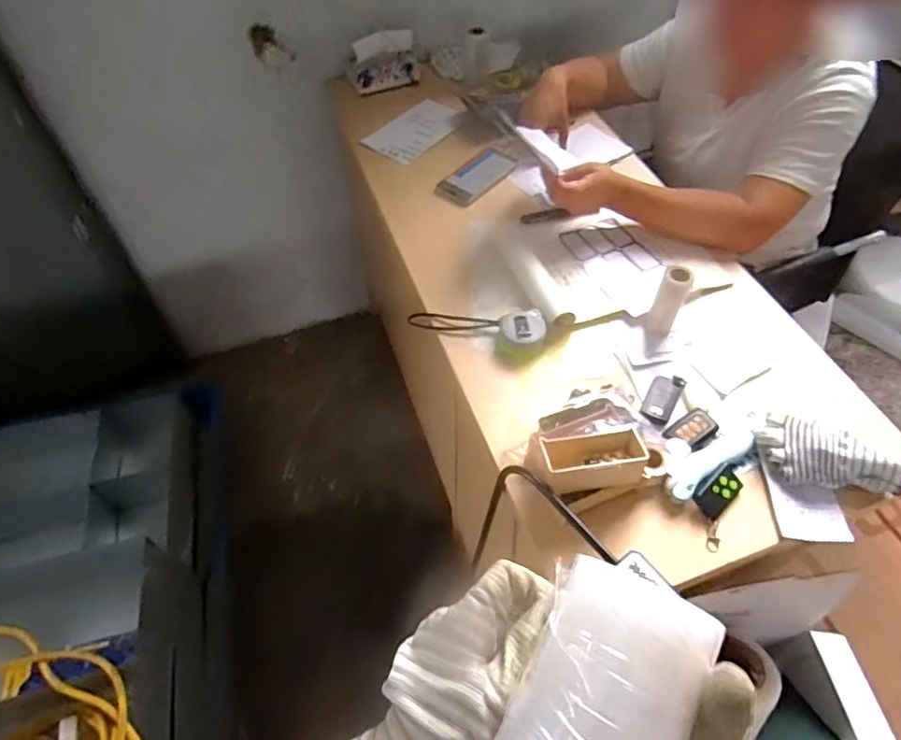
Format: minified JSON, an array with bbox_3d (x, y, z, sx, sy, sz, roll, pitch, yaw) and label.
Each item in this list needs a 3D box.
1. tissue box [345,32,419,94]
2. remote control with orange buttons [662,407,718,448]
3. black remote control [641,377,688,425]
[{"bbox_3d":[-0.139,-0.641,1.184,0.145,0.094,0.066,-14,55,-8],"label":"tissue box"},{"bbox_3d":[0.298,0.074,0.703,0.066,0.012,0.039,-31,58,-21],"label":"remote control with orange buttons"},{"bbox_3d":[0.276,0.036,0.740,0.038,0.013,0.079,27,58,20],"label":"black remote control"}]

